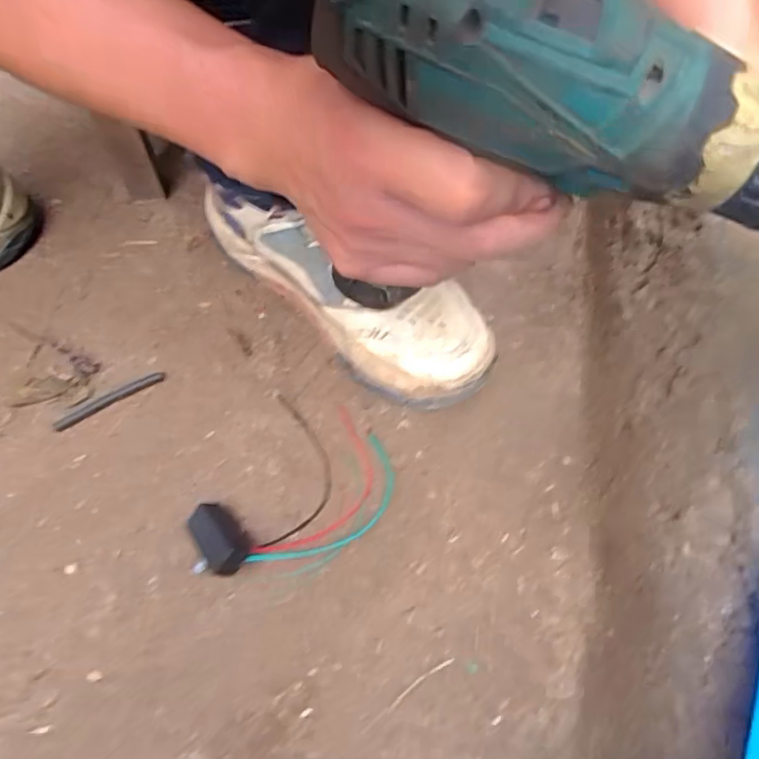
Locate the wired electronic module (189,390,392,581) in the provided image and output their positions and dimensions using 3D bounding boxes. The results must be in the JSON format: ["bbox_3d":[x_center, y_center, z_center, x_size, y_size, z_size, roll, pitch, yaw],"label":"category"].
[{"bbox_3d":[-0.053,0.077,0.405,0.104,0.032,0.145,26,64,10],"label":"wired electronic module"}]

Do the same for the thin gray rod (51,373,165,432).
[{"bbox_3d":[-0.203,0.015,0.444,0.084,0.004,0.010,-30,68,-18],"label":"thin gray rod"}]

